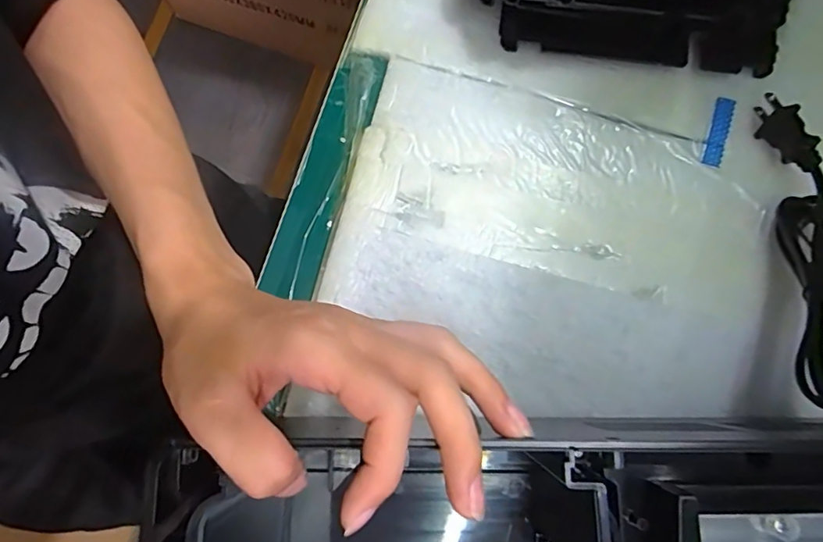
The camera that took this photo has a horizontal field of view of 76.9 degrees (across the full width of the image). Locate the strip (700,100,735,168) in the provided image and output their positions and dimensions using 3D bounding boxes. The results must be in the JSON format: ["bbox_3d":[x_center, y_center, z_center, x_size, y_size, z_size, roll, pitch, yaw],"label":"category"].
[{"bbox_3d":[0.205,-0.092,0.345,0.013,0.004,0.048,17,80,5],"label":"strip"}]

